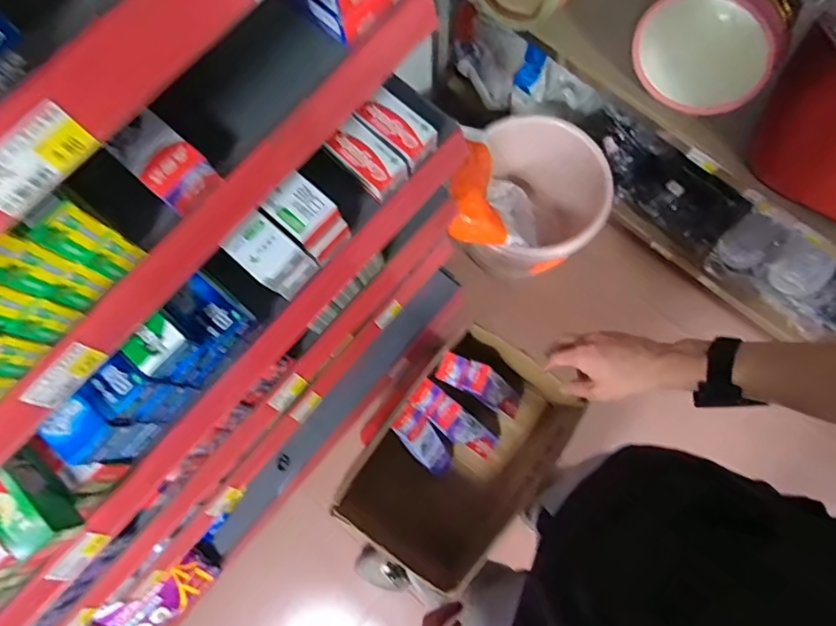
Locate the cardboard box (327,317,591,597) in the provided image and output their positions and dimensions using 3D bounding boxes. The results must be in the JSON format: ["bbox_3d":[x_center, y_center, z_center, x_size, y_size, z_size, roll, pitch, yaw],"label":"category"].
[{"bbox_3d":[0.073,0.239,0.869,0.238,0.189,0.359,35,81,7],"label":"cardboard box"}]

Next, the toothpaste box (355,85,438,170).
[{"bbox_3d":[-0.023,-0.220,0.623,0.091,0.045,0.047,41,82,8],"label":"toothpaste box"}]

